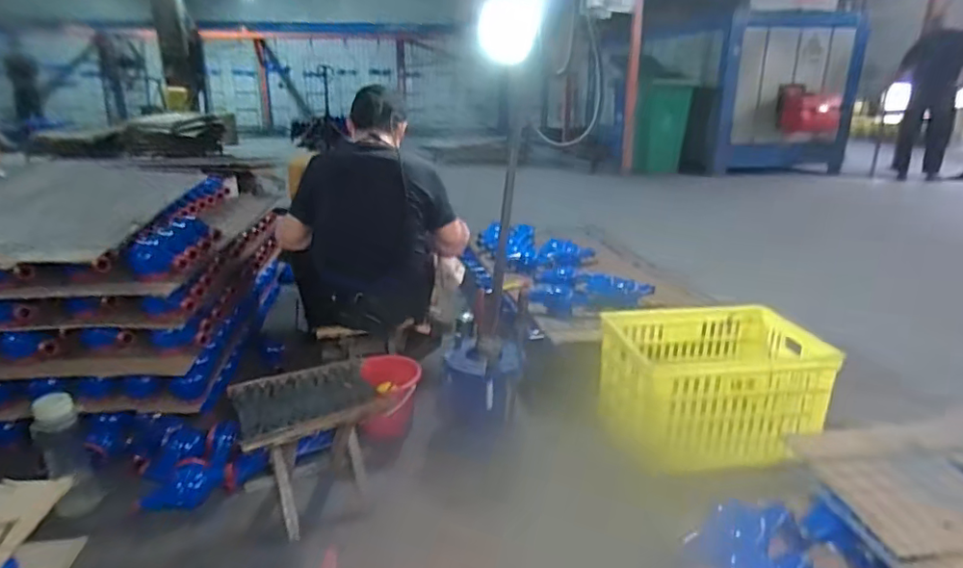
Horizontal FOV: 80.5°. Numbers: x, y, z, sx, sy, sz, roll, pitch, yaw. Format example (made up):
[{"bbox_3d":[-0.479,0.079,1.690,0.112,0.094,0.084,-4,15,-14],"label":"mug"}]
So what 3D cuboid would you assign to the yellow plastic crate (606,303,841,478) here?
[{"bbox_3d":[0.613,0.260,1.523,0.531,0.259,0.370,-3,21,-10],"label":"yellow plastic crate"}]

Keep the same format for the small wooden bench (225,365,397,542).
[{"bbox_3d":[-0.379,0.366,1.292,0.296,0.279,0.236,-8,22,-22],"label":"small wooden bench"}]

